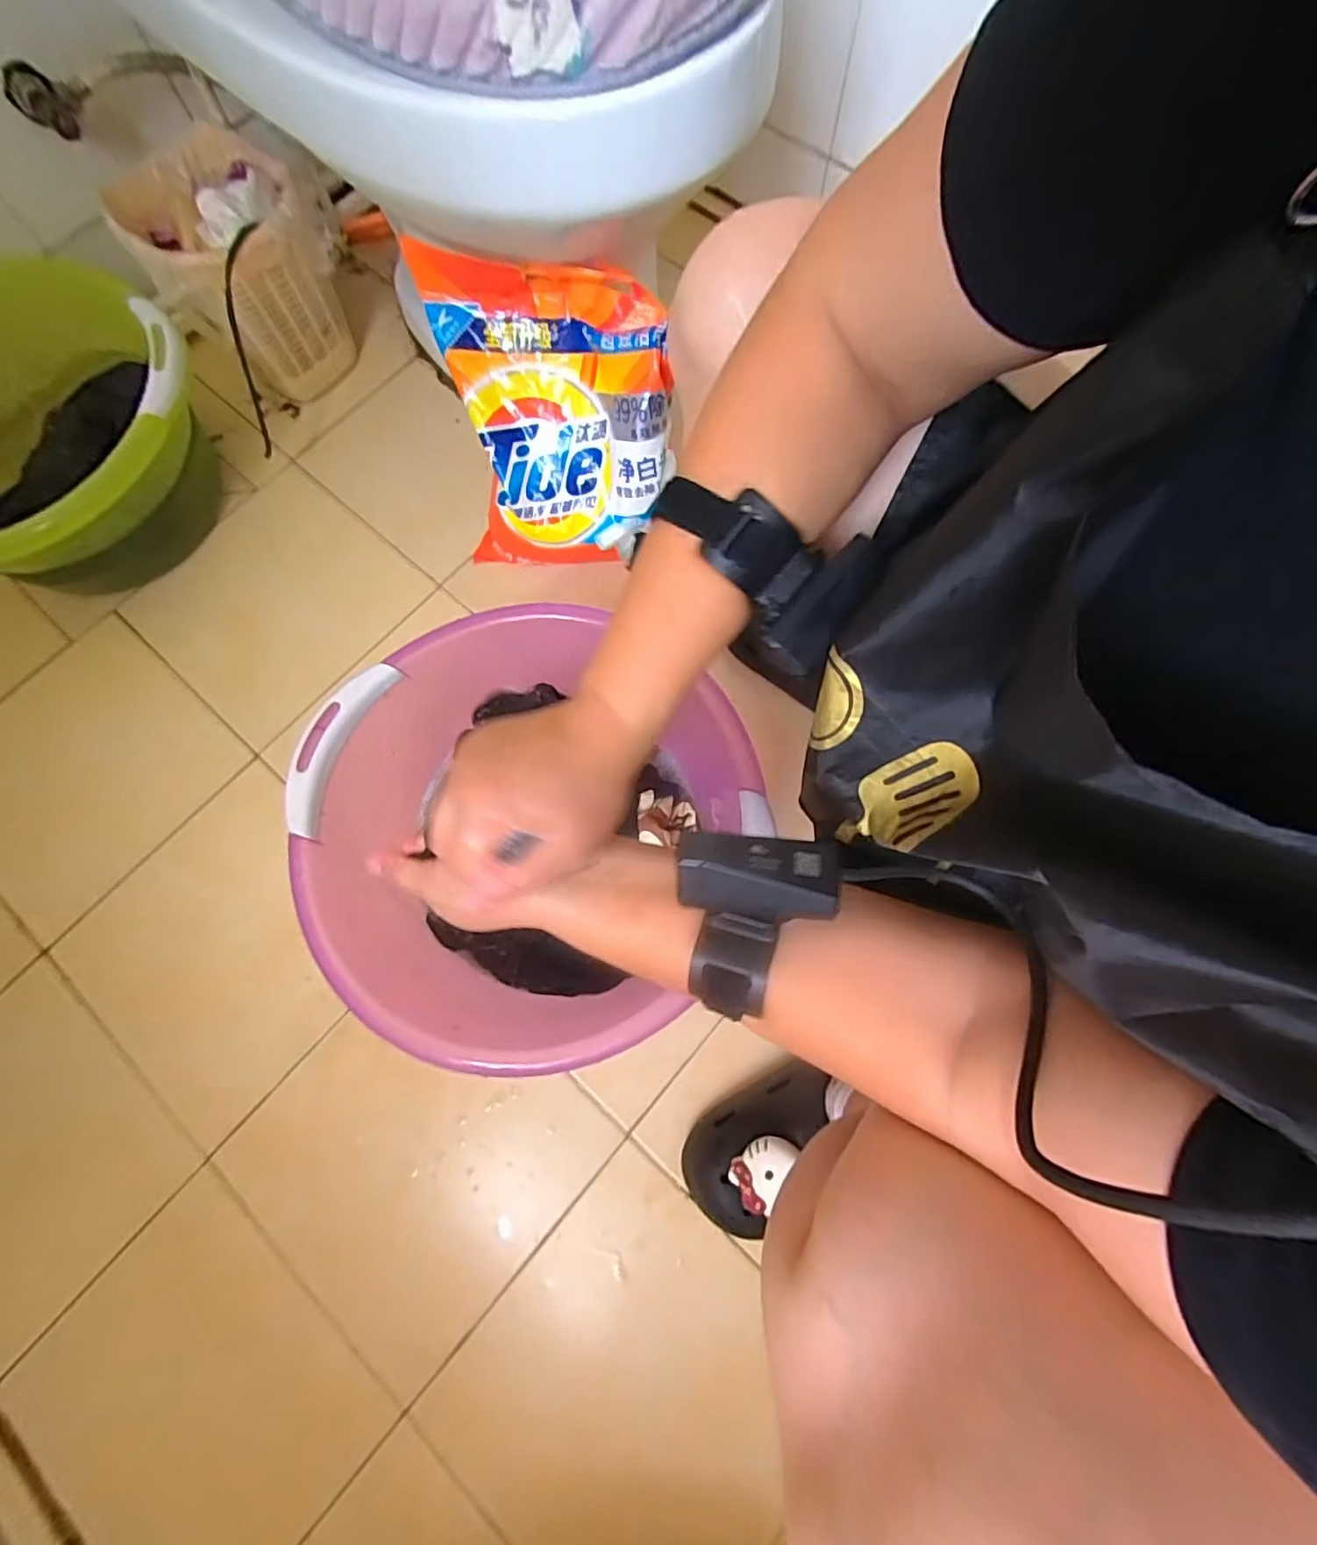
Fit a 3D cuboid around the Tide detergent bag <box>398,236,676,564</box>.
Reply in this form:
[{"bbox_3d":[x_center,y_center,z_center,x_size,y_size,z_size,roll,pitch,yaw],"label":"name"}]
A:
[{"bbox_3d":[-0.108,-0.364,0.646,0.264,0.291,0.068,10,35,12],"label":"Tide detergent bag"}]

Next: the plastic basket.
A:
[{"bbox_3d":[-0.521,-0.625,0.783,0.181,0.220,0.199,-39,79,-8],"label":"plastic basket"}]

